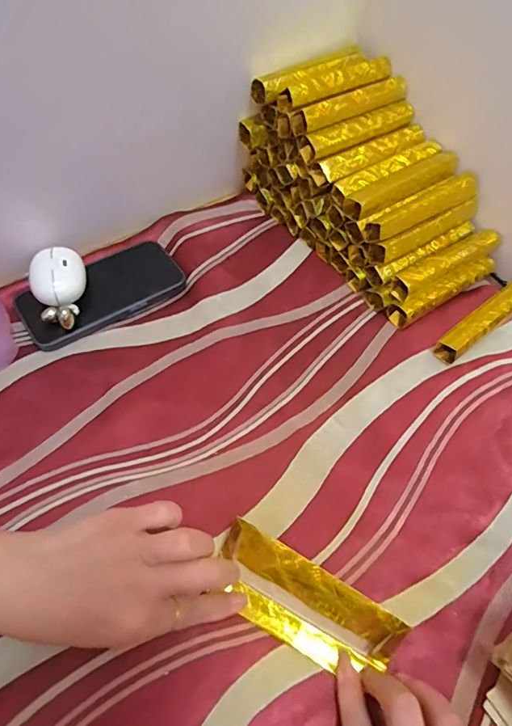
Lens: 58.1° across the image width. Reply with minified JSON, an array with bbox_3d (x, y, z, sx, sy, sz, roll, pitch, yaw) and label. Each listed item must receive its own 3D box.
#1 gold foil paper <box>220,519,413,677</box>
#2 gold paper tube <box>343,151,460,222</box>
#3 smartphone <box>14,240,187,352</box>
[{"bbox_3d":[0.030,0.153,0.297,0.120,0.017,0.051,28,95,13],"label":"gold foil paper"},{"bbox_3d":[0.147,-0.172,0.448,0.133,0.025,0.026,-27,62,-21],"label":"gold paper tube"},{"bbox_3d":[-0.142,-0.067,0.431,0.147,0.017,0.074,-31,63,-23],"label":"smartphone"}]

